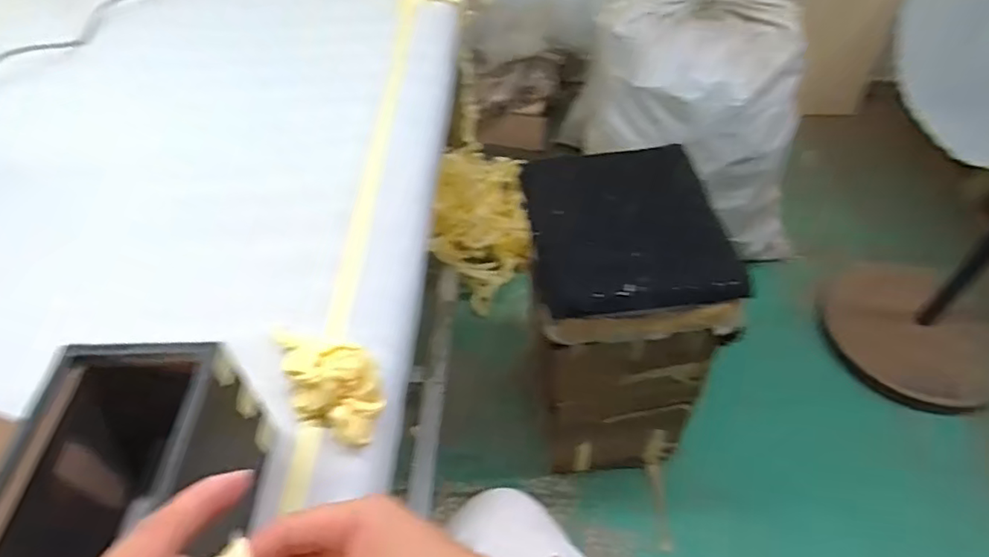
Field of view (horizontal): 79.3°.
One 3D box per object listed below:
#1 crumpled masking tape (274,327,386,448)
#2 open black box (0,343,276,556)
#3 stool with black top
[{"bbox_3d":[-0.144,0.089,0.521,0.103,0.040,0.069,23,54,18],"label":"crumpled masking tape"},{"bbox_3d":[-0.246,0.167,0.402,0.117,0.133,0.213,-1,50,-1],"label":"open black box"},{"bbox_3d":[0.193,0.089,1.078,0.276,0.552,0.317,-5,50,-5],"label":"stool with black top"}]

